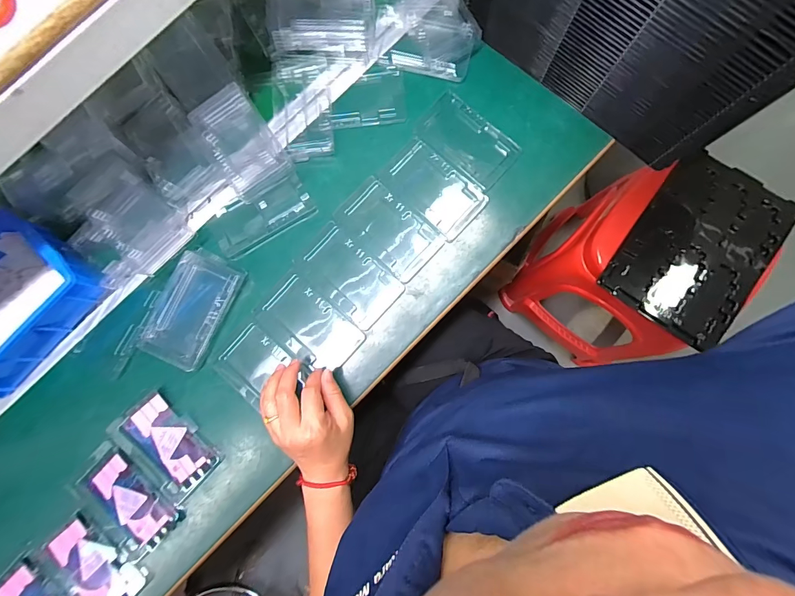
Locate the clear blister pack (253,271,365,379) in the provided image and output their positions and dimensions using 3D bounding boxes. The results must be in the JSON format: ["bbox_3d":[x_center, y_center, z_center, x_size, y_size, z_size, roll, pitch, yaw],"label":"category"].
[{"bbox_3d":[-0.110,0.035,0.457,0.076,0.012,0.122,-45,82,-3],"label":"clear blister pack"}]

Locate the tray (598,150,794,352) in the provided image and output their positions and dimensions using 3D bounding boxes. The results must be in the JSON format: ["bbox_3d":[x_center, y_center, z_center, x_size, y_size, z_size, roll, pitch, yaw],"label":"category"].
[{"bbox_3d":[0.569,-0.095,0.702,0.229,0.023,0.324,35,85,7],"label":"tray"}]

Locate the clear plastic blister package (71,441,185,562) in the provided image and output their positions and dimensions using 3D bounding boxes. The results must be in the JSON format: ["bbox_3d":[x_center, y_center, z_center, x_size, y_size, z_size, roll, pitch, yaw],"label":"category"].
[{"bbox_3d":[-0.320,0.239,0.438,0.123,0.015,0.071,41,86,7],"label":"clear plastic blister package"}]

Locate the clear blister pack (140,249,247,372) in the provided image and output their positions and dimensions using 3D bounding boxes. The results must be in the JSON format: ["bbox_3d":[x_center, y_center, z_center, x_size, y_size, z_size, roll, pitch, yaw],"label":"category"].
[{"bbox_3d":[-0.251,0.013,0.458,0.080,0.024,0.135,24,84,6],"label":"clear blister pack"}]

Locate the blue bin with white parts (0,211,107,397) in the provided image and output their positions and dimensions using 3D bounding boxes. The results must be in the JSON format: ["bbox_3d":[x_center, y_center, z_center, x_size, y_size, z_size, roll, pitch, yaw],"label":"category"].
[{"bbox_3d":[-0.478,0.018,0.446,0.132,0.078,0.218,40,86,7],"label":"blue bin with white parts"}]

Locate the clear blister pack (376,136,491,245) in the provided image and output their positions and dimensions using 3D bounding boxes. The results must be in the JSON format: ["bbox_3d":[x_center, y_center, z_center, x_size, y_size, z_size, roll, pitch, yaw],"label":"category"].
[{"bbox_3d":[0.045,-0.139,0.472,0.127,0.007,0.077,40,86,7],"label":"clear blister pack"}]

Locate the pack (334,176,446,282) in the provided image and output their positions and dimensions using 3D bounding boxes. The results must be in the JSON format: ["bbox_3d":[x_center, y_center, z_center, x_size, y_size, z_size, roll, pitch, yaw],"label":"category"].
[{"bbox_3d":[-0.011,-0.086,0.468,0.127,0.008,0.075,42,86,7],"label":"pack"}]

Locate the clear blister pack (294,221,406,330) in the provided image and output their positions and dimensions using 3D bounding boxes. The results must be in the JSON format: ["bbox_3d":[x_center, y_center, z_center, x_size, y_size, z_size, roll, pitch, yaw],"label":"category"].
[{"bbox_3d":[-0.060,-0.028,0.463,0.127,0.009,0.070,43,86,8],"label":"clear blister pack"}]

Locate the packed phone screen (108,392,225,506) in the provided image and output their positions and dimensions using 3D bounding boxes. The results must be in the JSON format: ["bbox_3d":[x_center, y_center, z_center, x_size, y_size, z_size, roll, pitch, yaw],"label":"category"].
[{"bbox_3d":[-0.275,0.174,0.448,0.122,0.021,0.071,44,87,8],"label":"packed phone screen"}]

